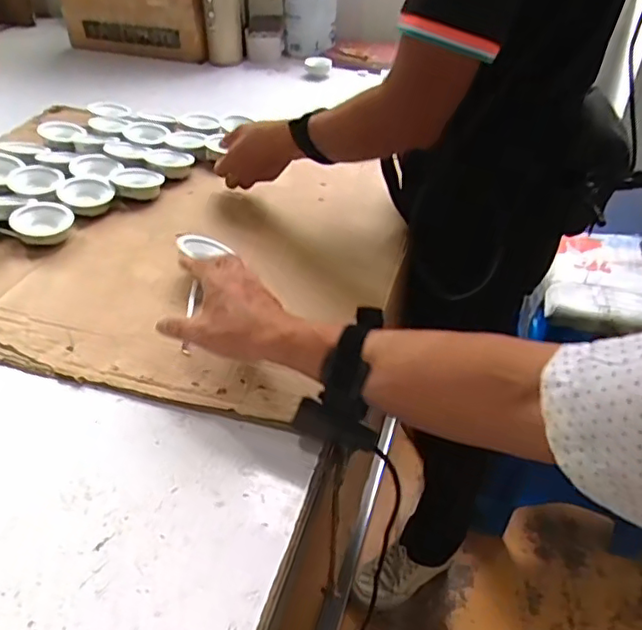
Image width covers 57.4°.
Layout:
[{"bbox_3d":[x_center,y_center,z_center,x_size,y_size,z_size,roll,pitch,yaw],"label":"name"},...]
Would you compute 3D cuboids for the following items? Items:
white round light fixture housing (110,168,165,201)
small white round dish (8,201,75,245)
[{"bbox_3d":[-0.260,-0.187,0.841,0.068,0.027,0.063,0,39,0],"label":"white round light fixture housing"},{"bbox_3d":[-0.362,-0.121,0.764,0.070,0.023,0.068,10,51,-5],"label":"small white round dish"}]

